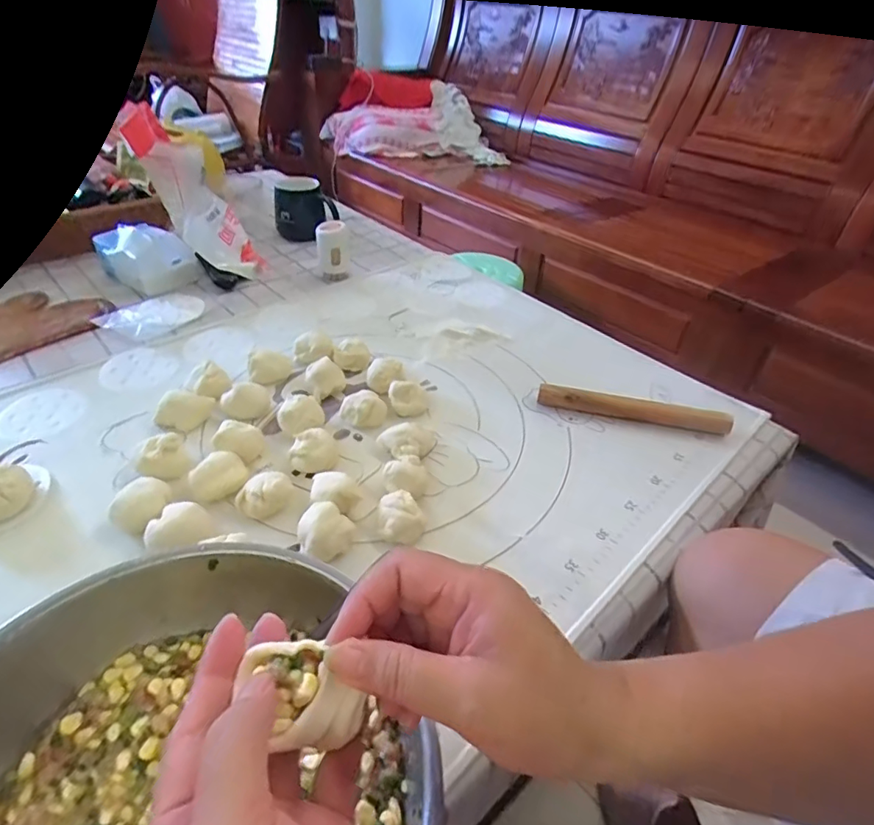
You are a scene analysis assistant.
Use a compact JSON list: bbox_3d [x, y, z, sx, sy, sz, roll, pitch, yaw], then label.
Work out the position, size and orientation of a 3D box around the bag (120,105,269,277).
[{"bbox_3d":[-0.341,-0.305,0.748,0.075,0.255,0.106,23,71,23],"label":"bag"}]

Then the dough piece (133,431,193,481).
[{"bbox_3d":[-0.260,0.046,0.493,0.047,0.036,0.048,-18,44,-25],"label":"dough piece"}]

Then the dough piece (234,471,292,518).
[{"bbox_3d":[-0.155,0.074,0.467,0.048,0.028,0.035,-8,40,-14],"label":"dough piece"}]

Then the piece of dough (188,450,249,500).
[{"bbox_3d":[-0.205,0.059,0.488,0.050,0.029,0.037,-18,44,-25],"label":"piece of dough"}]

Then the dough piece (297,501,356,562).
[{"bbox_3d":[-0.091,0.100,0.433,0.044,0.033,0.044,2,39,-2],"label":"dough piece"}]

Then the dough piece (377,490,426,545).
[{"bbox_3d":[-0.033,0.093,0.457,0.037,0.027,0.042,-8,40,-14],"label":"dough piece"}]

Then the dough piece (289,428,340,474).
[{"bbox_3d":[-0.120,0.038,0.513,0.041,0.033,0.040,8,39,5],"label":"dough piece"}]

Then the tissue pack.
[{"bbox_3d":[-0.448,-0.240,0.795,0.131,0.073,0.089,23,42,22],"label":"tissue pack"}]

